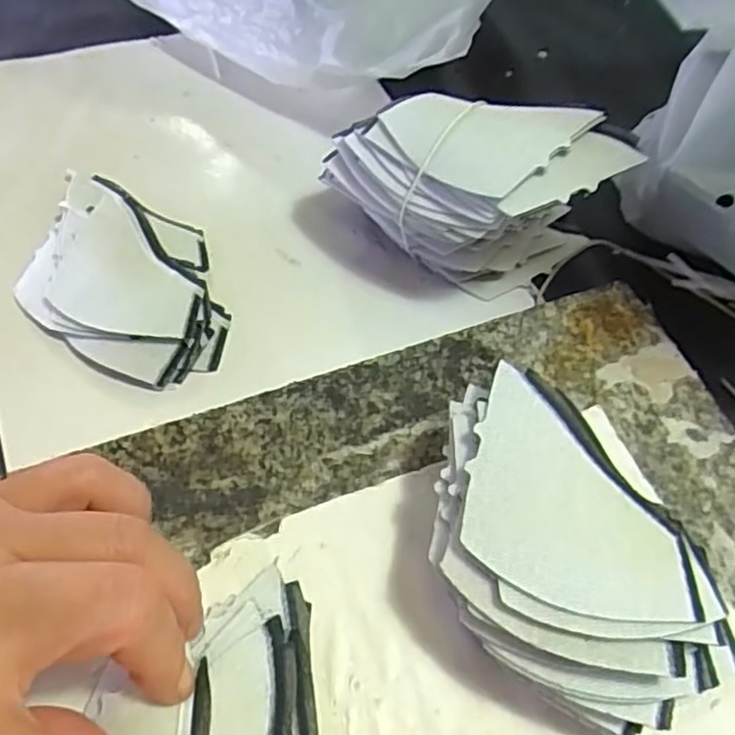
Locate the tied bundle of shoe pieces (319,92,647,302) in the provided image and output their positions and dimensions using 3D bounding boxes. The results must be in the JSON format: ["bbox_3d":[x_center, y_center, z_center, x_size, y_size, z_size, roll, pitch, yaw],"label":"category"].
[{"bbox_3d":[0.046,-0.079,0.323,0.128,0.083,0.057,5,59,1],"label":"tied bundle of shoe pieces"}]

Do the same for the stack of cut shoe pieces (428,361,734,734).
[{"bbox_3d":[0.060,0.065,0.225,0.070,0.050,0.112,-32,66,-20],"label":"stack of cut shoe pieces"}]

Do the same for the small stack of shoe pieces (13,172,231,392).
[{"bbox_3d":[-0.123,-0.047,0.333,0.128,0.018,0.088,29,62,14],"label":"small stack of shoe pieces"}]

